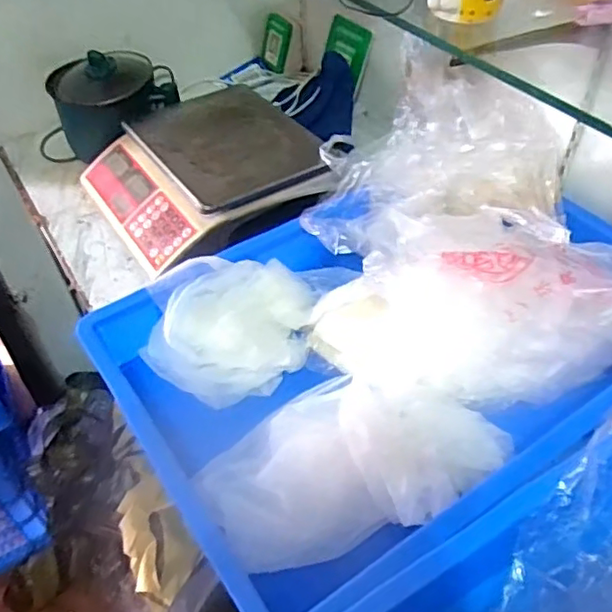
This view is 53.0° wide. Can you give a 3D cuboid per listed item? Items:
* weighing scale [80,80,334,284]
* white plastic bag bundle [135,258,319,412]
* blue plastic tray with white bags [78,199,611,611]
[{"bbox_3d":[-0.155,-0.199,0.901,0.289,0.119,0.312,-25,50,-21],"label":"weighing scale"},{"bbox_3d":[-0.087,0.019,0.712,0.193,0.083,0.162,-3,46,-1],"label":"white plastic bag bundle"},{"bbox_3d":[0.091,0.027,0.659,0.548,0.152,0.402,-26,50,-22],"label":"blue plastic tray with white bags"}]

